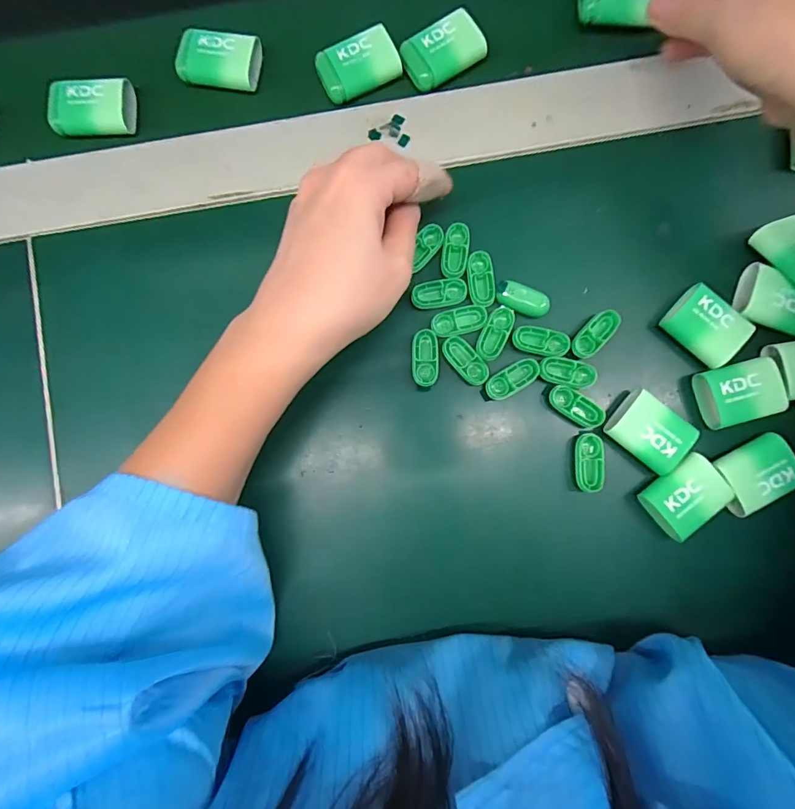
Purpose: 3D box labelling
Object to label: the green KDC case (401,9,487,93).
[{"bbox_3d":[0.030,-0.231,0.284,0.050,0.011,0.033,-31,83,-3],"label":"green KDC case"}]

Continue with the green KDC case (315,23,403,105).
[{"bbox_3d":[-0.025,-0.222,0.284,0.051,0.010,0.035,-24,83,-2],"label":"green KDC case"}]

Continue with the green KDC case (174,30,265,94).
[{"bbox_3d":[-0.117,-0.227,0.287,0.049,0.013,0.033,8,82,2],"label":"green KDC case"}]

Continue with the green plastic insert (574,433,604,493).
[{"bbox_3d":[0.115,0.035,0.261,0.015,0.006,0.034,1,82,1],"label":"green plastic insert"}]

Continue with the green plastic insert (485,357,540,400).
[{"bbox_3d":[0.070,-0.015,0.266,0.034,0.008,0.015,-33,83,-3],"label":"green plastic insert"}]

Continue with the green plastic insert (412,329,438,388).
[{"bbox_3d":[0.017,-0.029,0.266,0.016,0.004,0.034,0,82,1],"label":"green plastic insert"}]

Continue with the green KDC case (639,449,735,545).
[{"bbox_3d":[0.168,0.054,0.257,0.045,0.015,0.034,-37,83,-4],"label":"green KDC case"}]

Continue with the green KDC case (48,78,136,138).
[{"bbox_3d":[-0.200,-0.193,0.285,0.048,0.017,0.034,-4,82,1],"label":"green KDC case"}]

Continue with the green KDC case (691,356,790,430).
[{"bbox_3d":[0.206,-0.007,0.261,0.042,0.015,0.034,-15,82,-1],"label":"green KDC case"}]

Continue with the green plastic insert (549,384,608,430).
[{"bbox_3d":[0.108,0.001,0.263,0.034,0.006,0.016,37,84,6],"label":"green plastic insert"}]

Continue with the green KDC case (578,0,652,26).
[{"bbox_3d":[0.143,-0.264,0.282,0.048,0.009,0.030,11,85,3],"label":"green KDC case"}]

